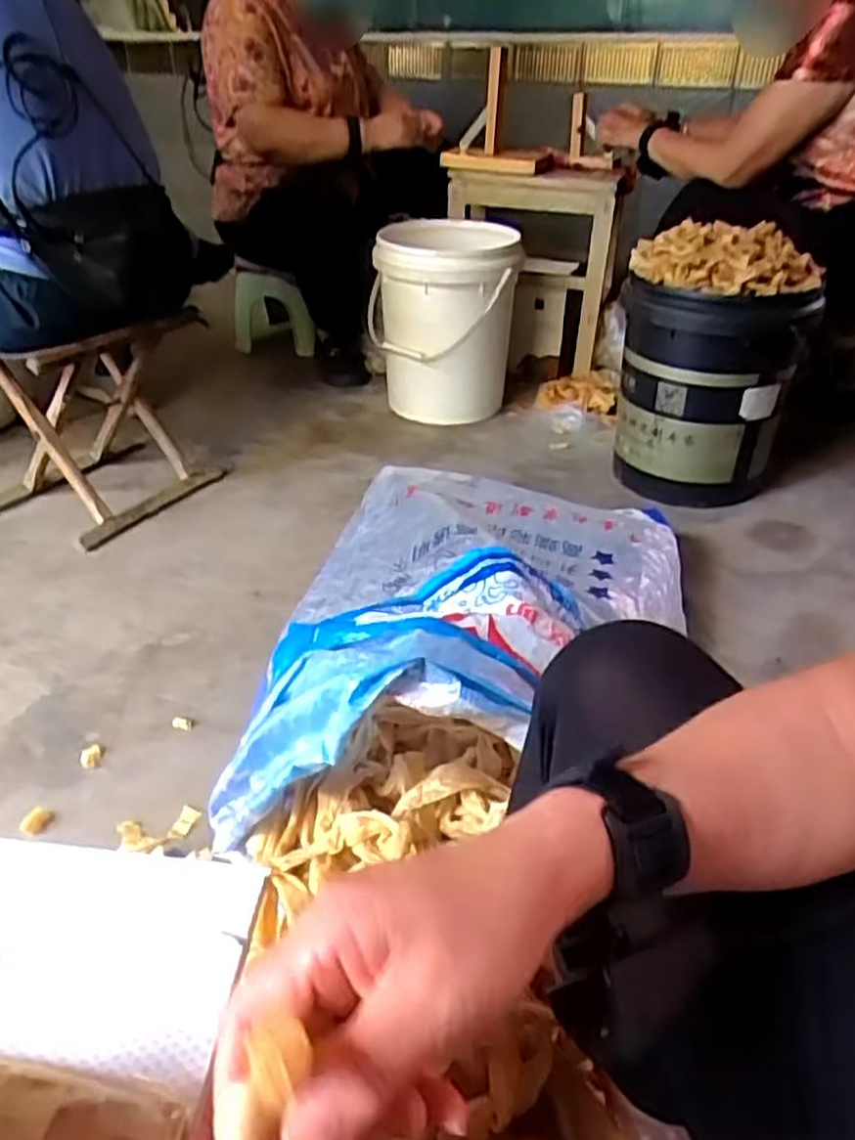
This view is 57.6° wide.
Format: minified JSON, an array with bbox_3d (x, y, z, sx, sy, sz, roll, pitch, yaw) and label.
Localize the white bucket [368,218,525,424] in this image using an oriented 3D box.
[{"bbox_3d":[0.033,-0.538,1.687,0.309,0.366,0.296,1,35,1],"label":"white bucket"}]

